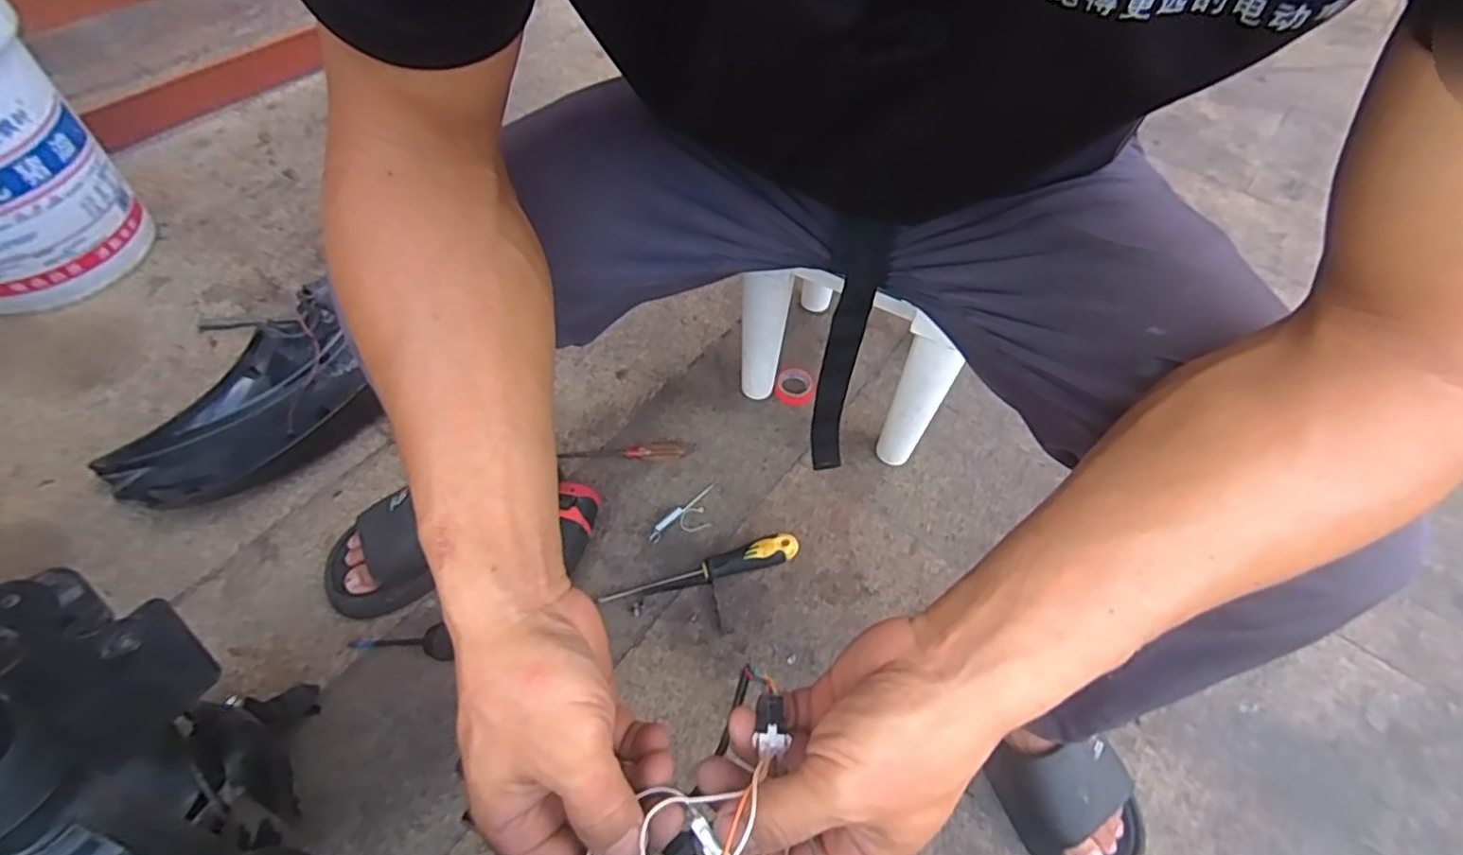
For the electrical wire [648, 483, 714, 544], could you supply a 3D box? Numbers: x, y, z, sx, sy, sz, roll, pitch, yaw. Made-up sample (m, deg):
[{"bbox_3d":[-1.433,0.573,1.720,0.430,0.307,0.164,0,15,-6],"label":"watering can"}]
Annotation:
[{"bbox_3d":[-0.051,0.108,0.772,0.103,0.011,0.041,-35,65,-23],"label":"electrical wire"}]

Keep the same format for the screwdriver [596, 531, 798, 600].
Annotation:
[{"bbox_3d":[-0.034,0.157,0.725,0.220,0.036,0.028,-9,58,-9],"label":"screwdriver"}]

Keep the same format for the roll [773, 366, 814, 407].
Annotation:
[{"bbox_3d":[0.086,-0.057,0.885,0.051,0.021,0.054,2,57,-3],"label":"roll"}]

